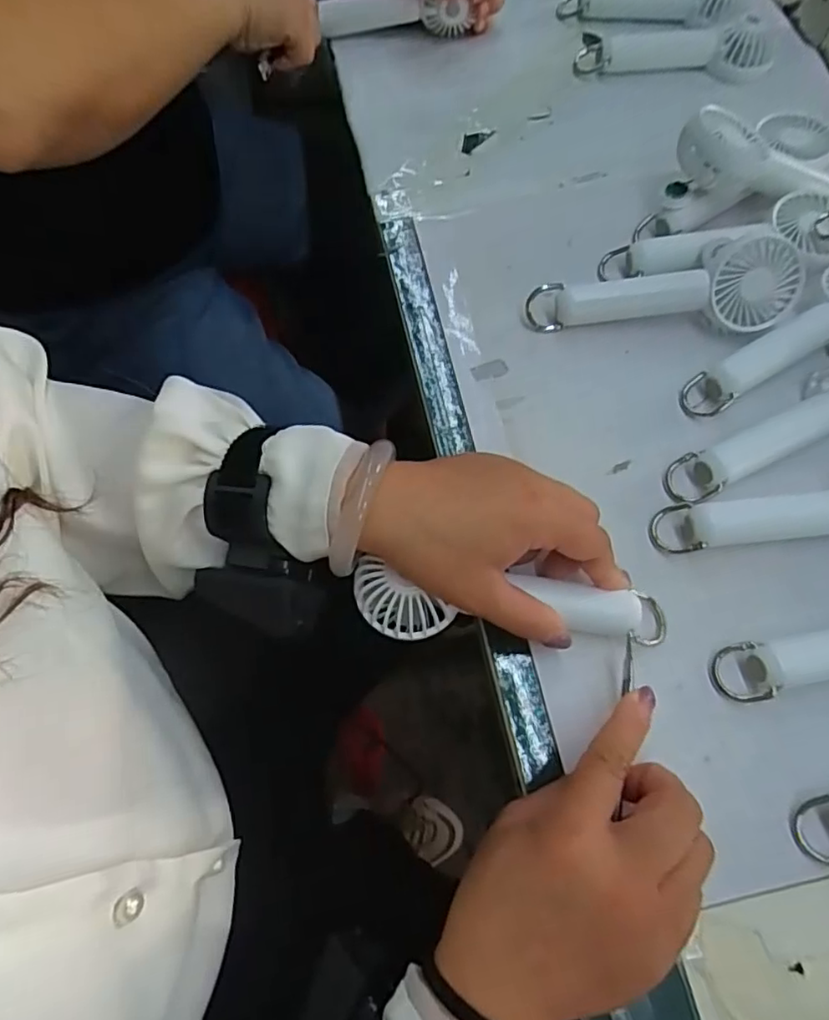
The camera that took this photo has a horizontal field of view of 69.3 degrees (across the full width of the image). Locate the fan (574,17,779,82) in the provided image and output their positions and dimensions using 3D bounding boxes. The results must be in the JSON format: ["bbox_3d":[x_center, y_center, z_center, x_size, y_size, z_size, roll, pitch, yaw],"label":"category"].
[{"bbox_3d":[0.219,-0.386,0.502,0.158,0.027,0.042,3,67,2],"label":"fan"}]

